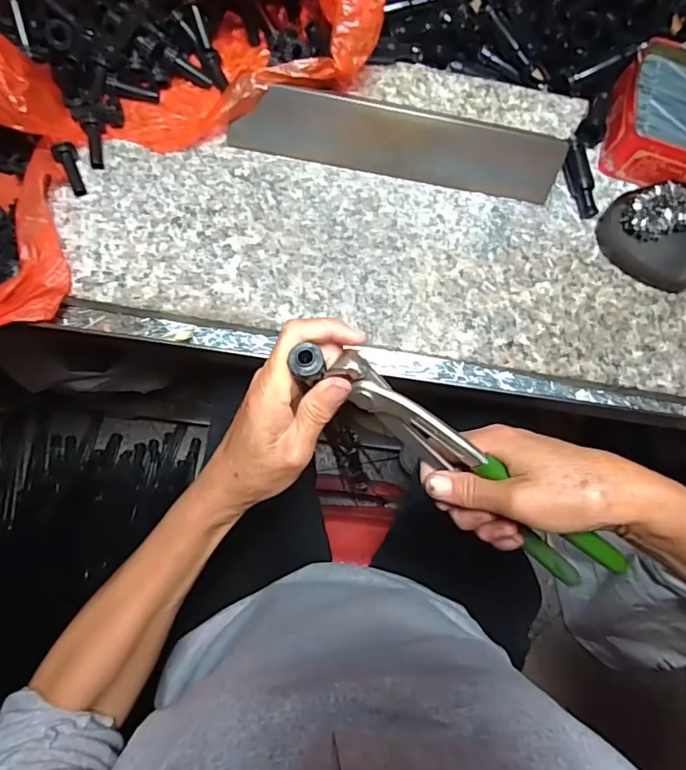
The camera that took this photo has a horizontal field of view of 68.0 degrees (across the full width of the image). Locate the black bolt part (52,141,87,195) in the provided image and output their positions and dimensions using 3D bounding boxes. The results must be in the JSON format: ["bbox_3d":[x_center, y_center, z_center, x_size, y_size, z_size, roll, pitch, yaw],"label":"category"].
[{"bbox_3d":[-0.206,-0.166,0.387,0.015,0.011,0.038,-24,84,-10],"label":"black bolt part"}]

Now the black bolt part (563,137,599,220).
[{"bbox_3d":[0.198,-0.174,0.430,0.022,0.015,0.067,-14,82,-8],"label":"black bolt part"}]

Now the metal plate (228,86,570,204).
[{"bbox_3d":[0.047,-0.195,0.412,0.261,0.007,0.051,9,122,-4],"label":"metal plate"}]

